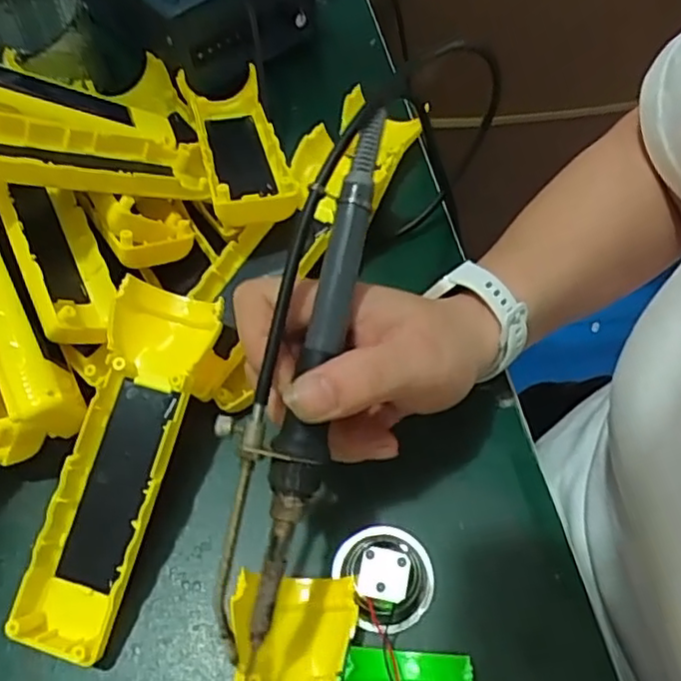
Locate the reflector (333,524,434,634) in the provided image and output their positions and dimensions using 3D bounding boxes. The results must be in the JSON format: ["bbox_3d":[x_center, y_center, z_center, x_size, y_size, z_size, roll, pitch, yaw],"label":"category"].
[{"bbox_3d":[0.020,0.101,0.281,0.040,0.026,0.044,-1,58,2],"label":"reflector"}]

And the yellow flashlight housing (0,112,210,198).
[{"bbox_3d":[-0.128,-0.090,0.327,0.134,0.025,0.049,-8,51,-47],"label":"yellow flashlight housing"}]

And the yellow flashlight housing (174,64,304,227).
[{"bbox_3d":[-0.060,-0.117,0.375,0.045,0.028,0.158,-16,43,-5],"label":"yellow flashlight housing"}]

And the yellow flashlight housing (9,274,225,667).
[{"bbox_3d":[-0.098,0.054,0.292,0.045,0.025,0.163,12,76,10],"label":"yellow flashlight housing"}]

